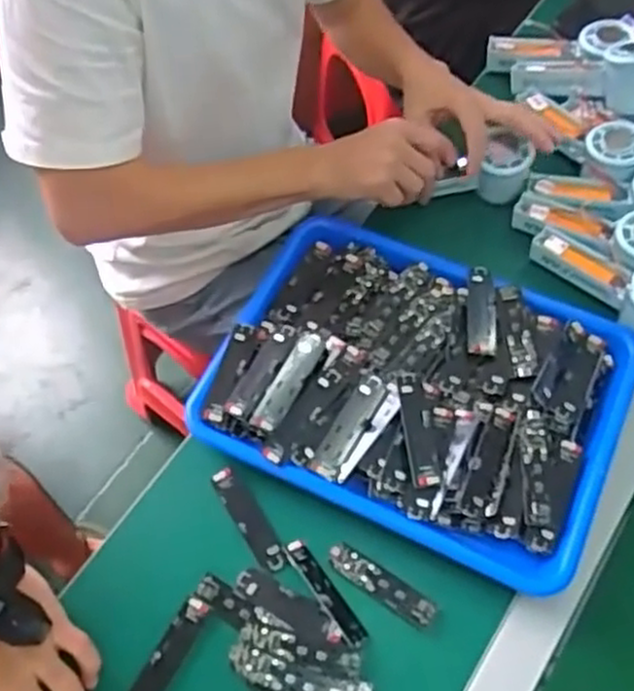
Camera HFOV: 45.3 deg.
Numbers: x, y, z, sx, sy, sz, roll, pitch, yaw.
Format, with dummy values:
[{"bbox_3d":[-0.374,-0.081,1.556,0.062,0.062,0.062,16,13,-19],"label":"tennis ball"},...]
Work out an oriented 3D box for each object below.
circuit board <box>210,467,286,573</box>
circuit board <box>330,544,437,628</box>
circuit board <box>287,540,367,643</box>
[{"bbox_3d":[-0.056,0.142,0.621,0.020,0.005,0.095,-32,64,-13],"label":"circuit board"},{"bbox_3d":[0.050,0.186,0.593,0.091,0.006,0.023,30,67,18],"label":"circuit board"},{"bbox_3d":[0.006,0.191,0.589,0.016,0.006,0.091,-33,64,-14],"label":"circuit board"}]

